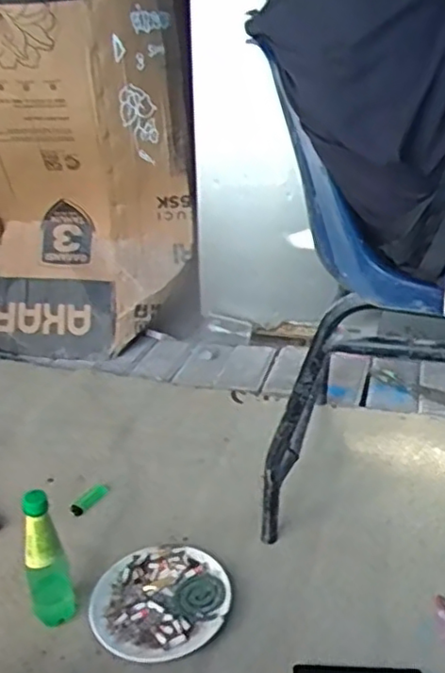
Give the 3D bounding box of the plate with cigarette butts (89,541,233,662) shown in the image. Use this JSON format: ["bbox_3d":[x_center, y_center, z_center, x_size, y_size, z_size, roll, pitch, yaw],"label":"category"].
[{"bbox_3d":[-0.091,0.379,0.948,0.197,0.013,0.192,-2,28,1],"label":"plate with cigarette butts"}]

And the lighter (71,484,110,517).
[{"bbox_3d":[-0.236,0.288,1.153,0.029,0.014,0.091,14,32,28],"label":"lighter"}]

